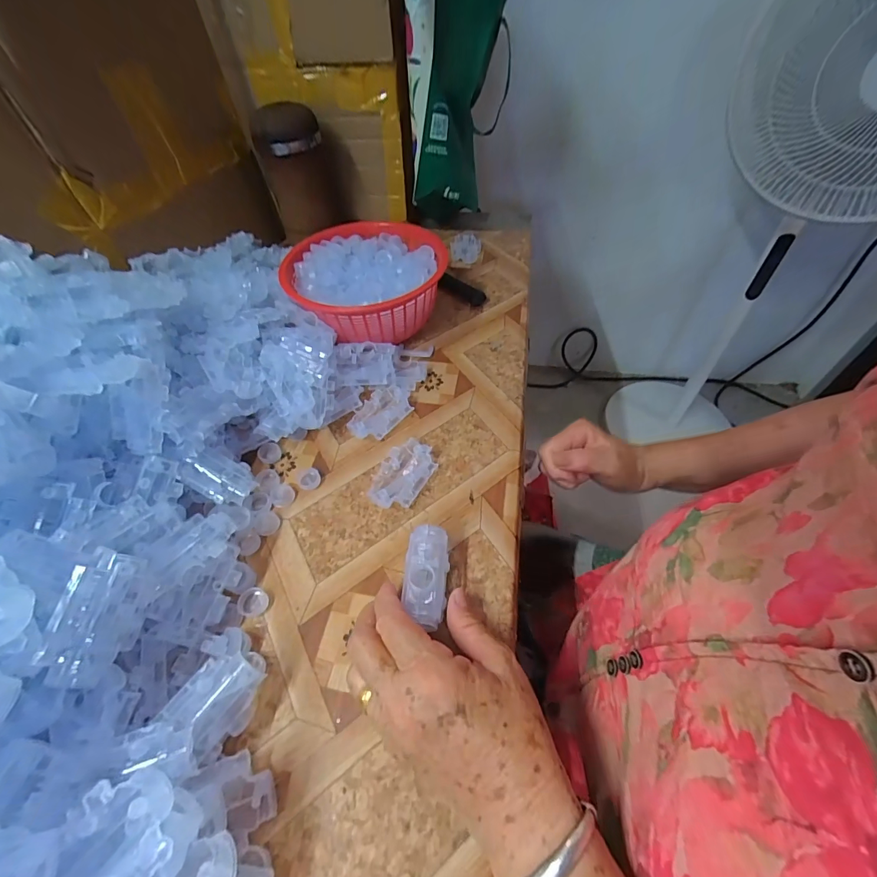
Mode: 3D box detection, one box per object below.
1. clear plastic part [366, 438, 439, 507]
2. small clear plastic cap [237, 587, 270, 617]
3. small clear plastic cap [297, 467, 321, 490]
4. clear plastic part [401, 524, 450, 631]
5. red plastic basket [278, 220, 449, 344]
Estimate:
[{"bbox_3d":[-0.032,0.032,0.370,0.044,0.013,0.070,26,57,22],"label":"clear plastic part"},{"bbox_3d":[-0.140,0.123,0.308,0.021,0.006,0.019,-24,54,-15],"label":"small clear plastic cap"},{"bbox_3d":[-0.120,0.036,0.378,0.020,0.006,0.024,-33,56,-21],"label":"small clear plastic cap"},{"bbox_3d":[-0.008,0.093,0.286,0.030,0.018,0.069,-1,52,2],"label":"clear plastic part"},{"bbox_3d":[-0.087,-0.184,0.501,0.181,0.077,0.198,-2,51,2],"label":"red plastic basket"}]

